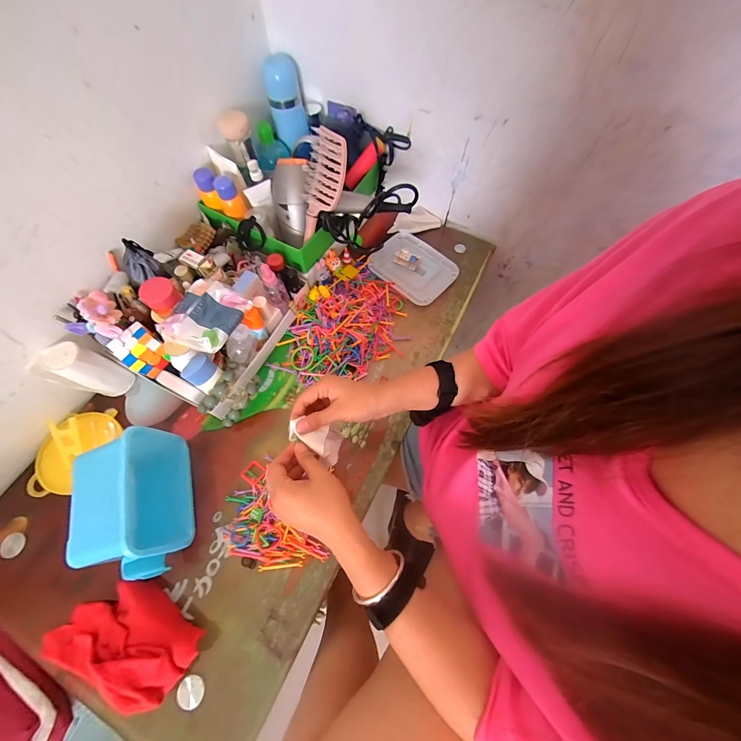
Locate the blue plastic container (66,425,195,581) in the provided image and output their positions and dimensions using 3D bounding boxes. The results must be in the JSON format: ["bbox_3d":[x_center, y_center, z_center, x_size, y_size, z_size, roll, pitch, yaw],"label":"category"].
[{"bbox_3d":[-0.340,0.193,0.461,0.108,0.121,0.194,-15,69,-7],"label":"blue plastic container"}]

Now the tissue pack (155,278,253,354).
[{"bbox_3d":[-0.249,-0.084,0.490,0.086,0.048,0.115,32,61,-24],"label":"tissue pack"}]

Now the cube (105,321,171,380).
[{"bbox_3d":[-0.358,-0.031,0.507,0.062,0.053,0.058,37,72,15],"label":"cube"}]

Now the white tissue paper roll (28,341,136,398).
[{"bbox_3d":[-0.469,0.005,0.532,0.068,0.122,0.066,21,69,8],"label":"white tissue paper roll"}]

